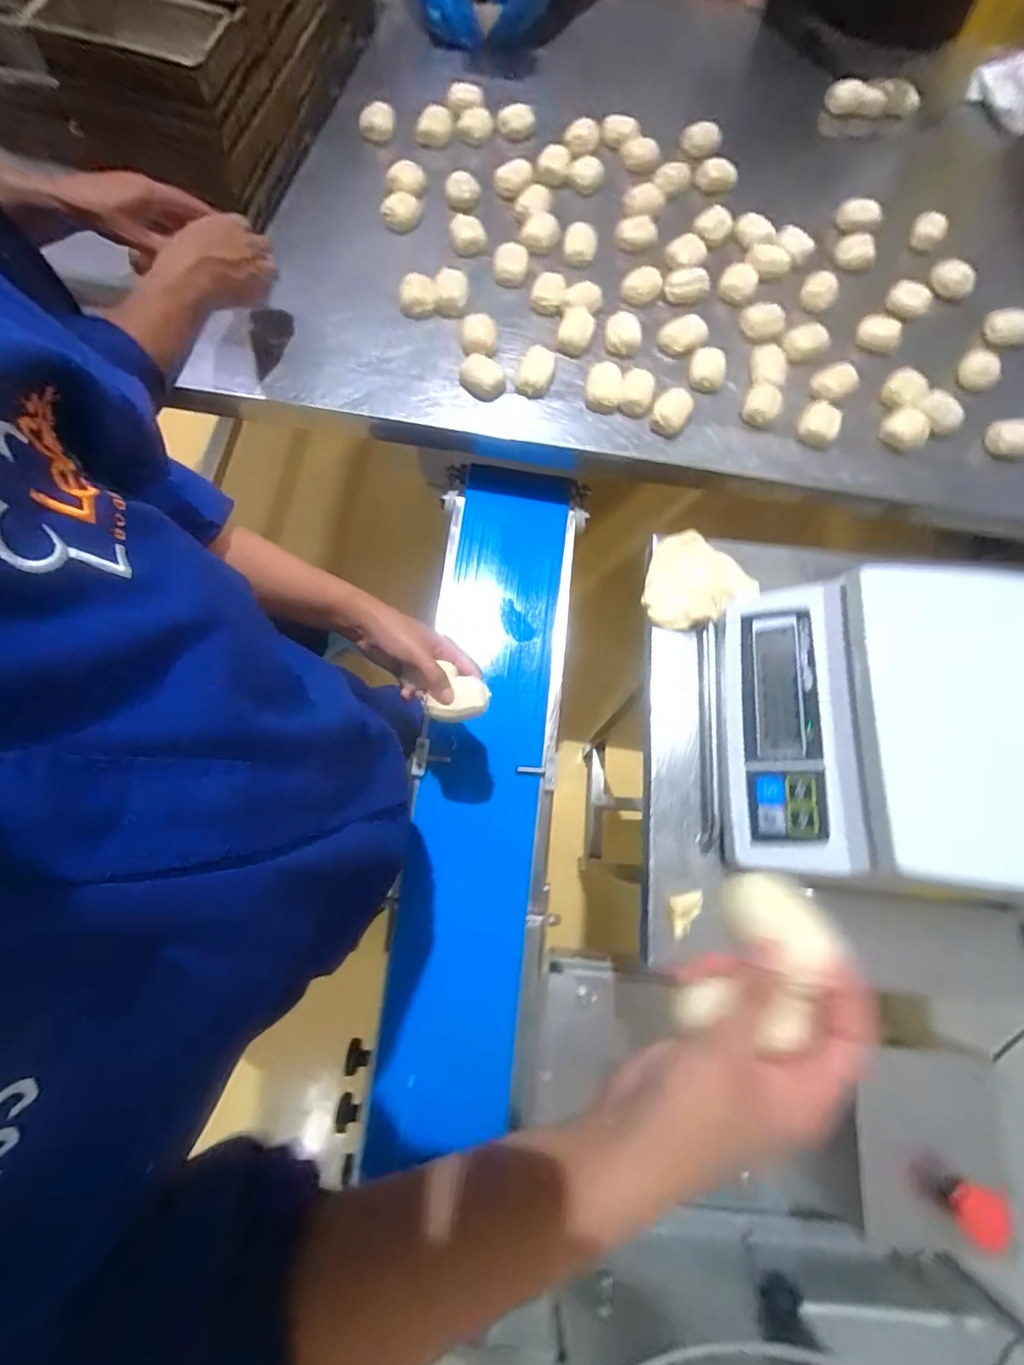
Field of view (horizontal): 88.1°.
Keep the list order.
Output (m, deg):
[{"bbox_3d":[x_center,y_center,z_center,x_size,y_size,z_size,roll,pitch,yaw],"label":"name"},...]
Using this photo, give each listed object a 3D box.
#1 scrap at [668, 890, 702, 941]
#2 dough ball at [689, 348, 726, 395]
[{"bbox_3d":[0.150,0.199,0.452,0.032,0.008,0.034,-6,74,-5],"label":"scrap"},{"bbox_3d":[0.266,-0.428,0.719,0.045,0.028,0.056,12,73,1],"label":"dough ball"}]

